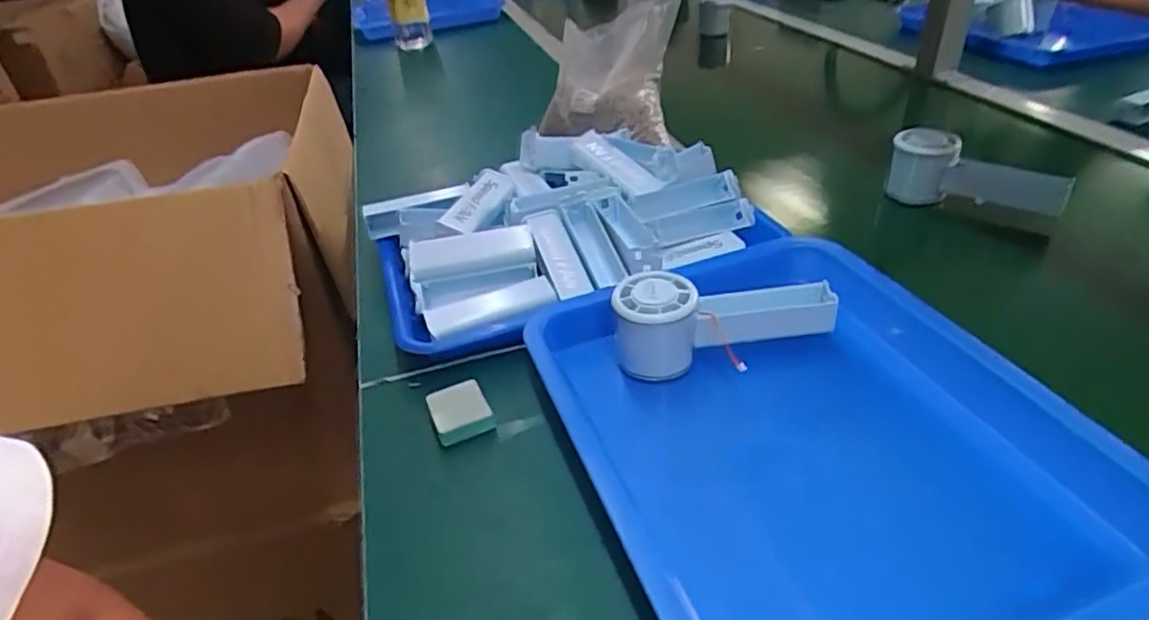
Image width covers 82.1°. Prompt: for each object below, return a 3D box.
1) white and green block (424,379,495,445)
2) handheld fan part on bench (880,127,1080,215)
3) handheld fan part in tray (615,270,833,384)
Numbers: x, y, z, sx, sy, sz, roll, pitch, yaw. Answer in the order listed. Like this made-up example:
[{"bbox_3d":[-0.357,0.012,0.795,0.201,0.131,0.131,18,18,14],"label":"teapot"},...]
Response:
[{"bbox_3d":[-0.078,0.068,0.447,0.038,0.015,0.043,-18,37,-16],"label":"white and green block"},{"bbox_3d":[0.374,-0.122,0.619,0.149,0.072,0.046,25,47,36],"label":"handheld fan part on bench"},{"bbox_3d":[0.102,0.004,0.460,0.148,0.058,0.051,-9,36,-5],"label":"handheld fan part in tray"}]

